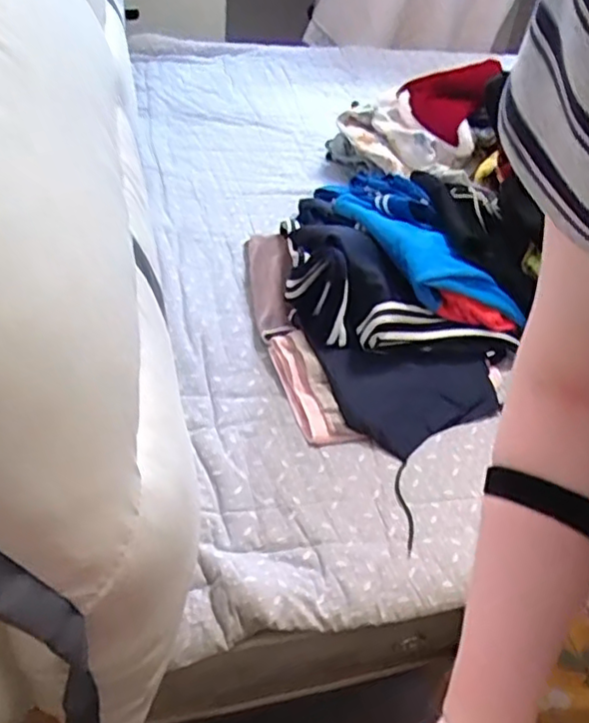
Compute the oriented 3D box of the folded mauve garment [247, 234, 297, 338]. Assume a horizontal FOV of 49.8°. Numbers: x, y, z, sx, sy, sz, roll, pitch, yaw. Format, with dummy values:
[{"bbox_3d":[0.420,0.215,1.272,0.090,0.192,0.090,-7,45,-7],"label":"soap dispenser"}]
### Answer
[{"bbox_3d":[-0.043,-0.144,1.137,0.078,0.040,0.298,-1,46,-6],"label":"folded mauve garment"}]

